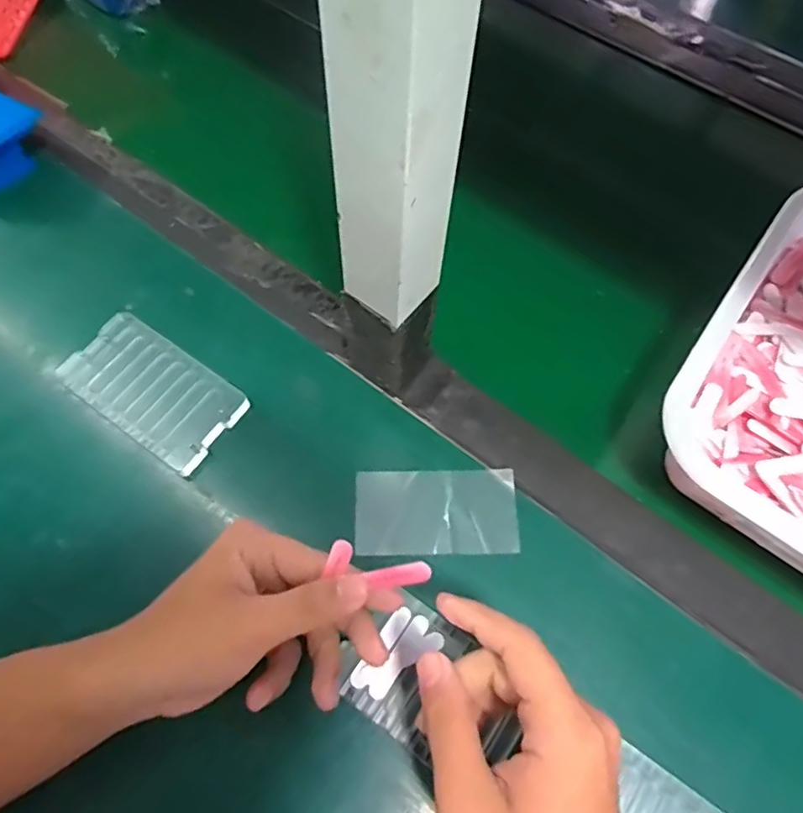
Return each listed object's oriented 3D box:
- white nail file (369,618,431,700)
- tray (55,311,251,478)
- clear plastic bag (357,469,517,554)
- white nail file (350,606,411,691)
[{"bbox_3d":[-0.001,0.143,0.341,0.011,0.004,0.051,32,70,13],"label":"white nail file"},{"bbox_3d":[-0.170,-0.011,0.409,0.121,0.012,0.066,33,70,13],"label":"tray"},{"bbox_3d":[0.023,0.069,0.387,0.103,0.006,0.053,-2,66,-1],"label":"clear plastic bag"},{"bbox_3d":[-0.011,0.139,0.345,0.011,0.006,0.051,34,72,13],"label":"white nail file"}]

